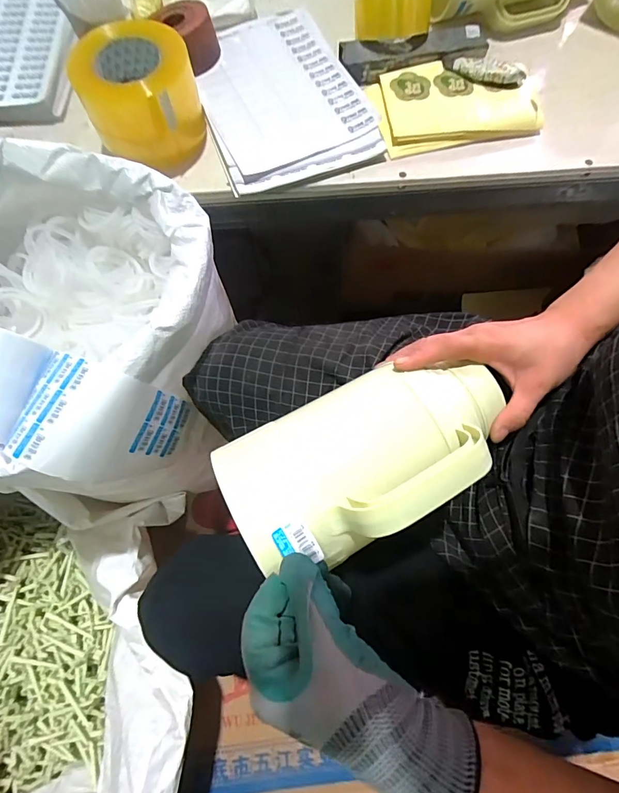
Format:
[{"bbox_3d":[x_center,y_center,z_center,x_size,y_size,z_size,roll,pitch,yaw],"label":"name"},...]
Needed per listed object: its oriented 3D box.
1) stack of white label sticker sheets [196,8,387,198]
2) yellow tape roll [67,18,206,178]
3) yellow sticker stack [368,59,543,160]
[{"bbox_3d":[-0.043,-0.422,0.563,0.205,0.022,0.306,-17,72,-4],"label":"stack of white label sticker sheets"},{"bbox_3d":[-0.203,-0.373,0.514,0.115,0.110,0.122,14,72,6],"label":"yellow tape roll"},{"bbox_3d":[0.188,-0.400,0.549,0.205,0.015,0.133,-11,71,-2],"label":"yellow sticker stack"}]

